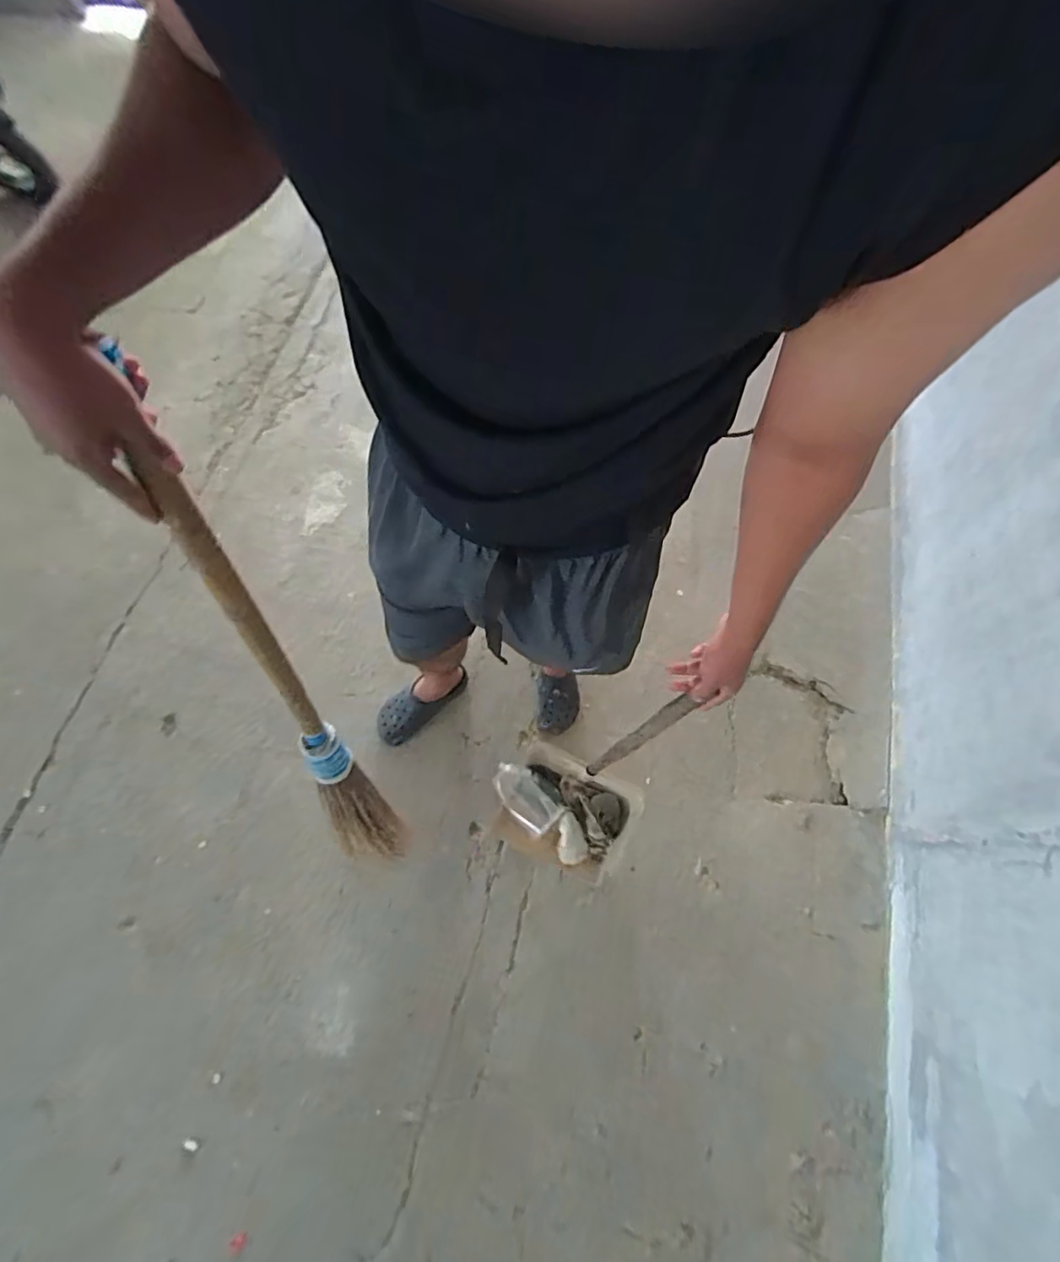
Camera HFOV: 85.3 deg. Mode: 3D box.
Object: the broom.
[{"bbox_3d":[-0.295,0.112,0.753,0.093,0.900,0.075,-2,49,0],"label":"broom"}]

